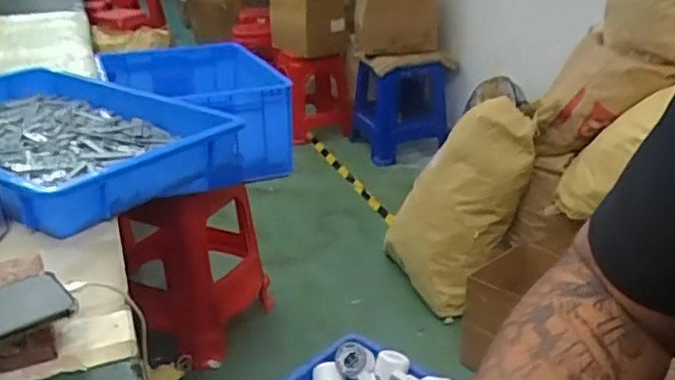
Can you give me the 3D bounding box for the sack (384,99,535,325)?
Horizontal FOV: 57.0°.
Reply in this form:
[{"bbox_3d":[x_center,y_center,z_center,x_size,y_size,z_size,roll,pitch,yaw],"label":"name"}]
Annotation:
[{"bbox_3d":[0.389,0.035,1.947,0.232,0.651,0.281,23,3,-43],"label":"sack"}]

